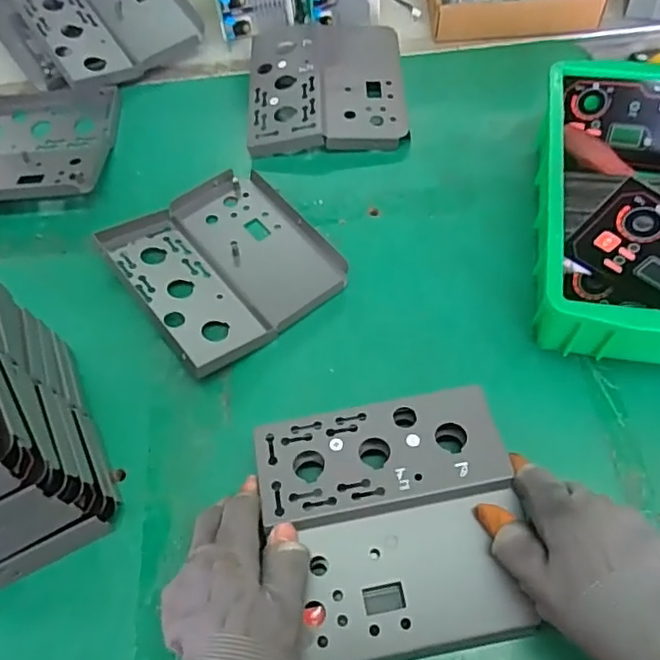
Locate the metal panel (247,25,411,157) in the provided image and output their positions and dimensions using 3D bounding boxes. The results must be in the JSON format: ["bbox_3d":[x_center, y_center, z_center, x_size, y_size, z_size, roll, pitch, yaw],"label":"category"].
[{"bbox_3d":[-0.002,-0.232,0.579,0.146,0.027,0.152,-3,62,2],"label":"metal panel"}]

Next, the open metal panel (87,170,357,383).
[{"bbox_3d":[-0.086,-0.059,0.487,0.152,0.029,0.160,-36,66,-15],"label":"open metal panel"}]

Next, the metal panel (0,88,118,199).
[{"bbox_3d":[-0.287,-0.177,0.561,0.158,0.033,0.167,-3,62,2],"label":"metal panel"}]

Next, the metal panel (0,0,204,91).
[{"bbox_3d":[-0.243,-0.324,0.632,0.182,0.049,0.174,-34,74,-14],"label":"metal panel"}]

